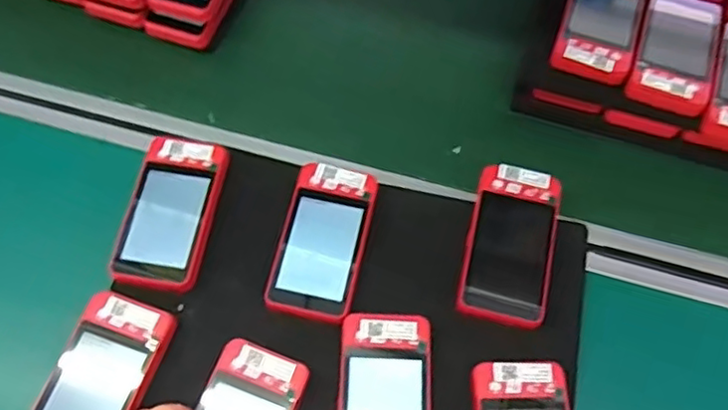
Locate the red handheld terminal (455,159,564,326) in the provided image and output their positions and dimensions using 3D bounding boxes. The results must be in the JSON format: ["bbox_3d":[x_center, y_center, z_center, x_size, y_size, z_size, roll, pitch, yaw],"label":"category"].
[{"bbox_3d":[0.111,0.028,0.477,0.062,0.019,0.120,13,65,5],"label":"red handheld terminal"}]

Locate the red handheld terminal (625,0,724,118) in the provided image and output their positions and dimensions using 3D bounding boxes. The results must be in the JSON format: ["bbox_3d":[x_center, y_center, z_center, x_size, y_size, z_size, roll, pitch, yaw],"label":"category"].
[{"bbox_3d":[0.261,-0.130,0.527,0.062,0.016,0.117,19,66,7],"label":"red handheld terminal"}]

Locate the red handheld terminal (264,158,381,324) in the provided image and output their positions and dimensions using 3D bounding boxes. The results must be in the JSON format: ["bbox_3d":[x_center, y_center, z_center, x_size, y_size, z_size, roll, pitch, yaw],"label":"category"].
[{"bbox_3d":[-0.030,0.025,0.476,0.063,0.012,0.118,12,65,5],"label":"red handheld terminal"}]

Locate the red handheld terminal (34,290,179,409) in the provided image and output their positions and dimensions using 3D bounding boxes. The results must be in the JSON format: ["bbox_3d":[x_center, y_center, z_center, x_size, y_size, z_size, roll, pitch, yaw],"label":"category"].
[{"bbox_3d":[-0.184,0.123,0.435,0.063,0.015,0.120,19,66,8],"label":"red handheld terminal"}]

